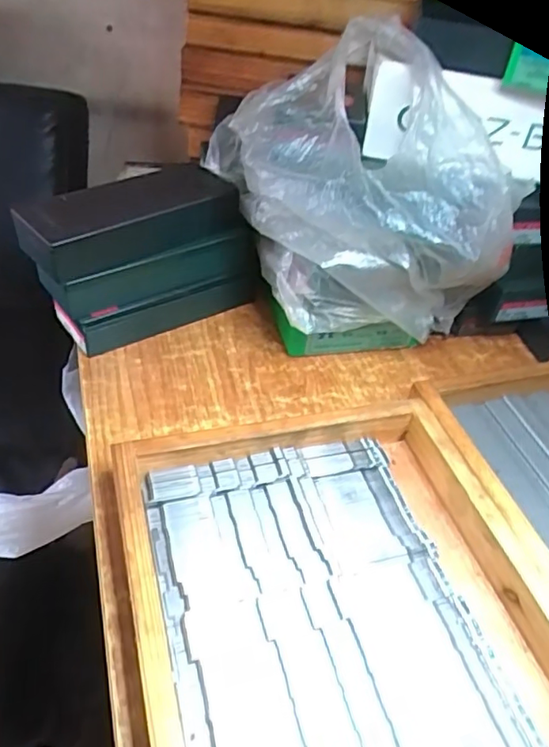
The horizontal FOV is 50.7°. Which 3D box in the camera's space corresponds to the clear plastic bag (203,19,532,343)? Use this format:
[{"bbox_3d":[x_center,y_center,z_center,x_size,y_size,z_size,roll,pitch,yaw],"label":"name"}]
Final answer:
[{"bbox_3d":[0.056,-0.133,0.404,0.176,0.157,0.181,-4,44,-12],"label":"clear plastic bag"}]

